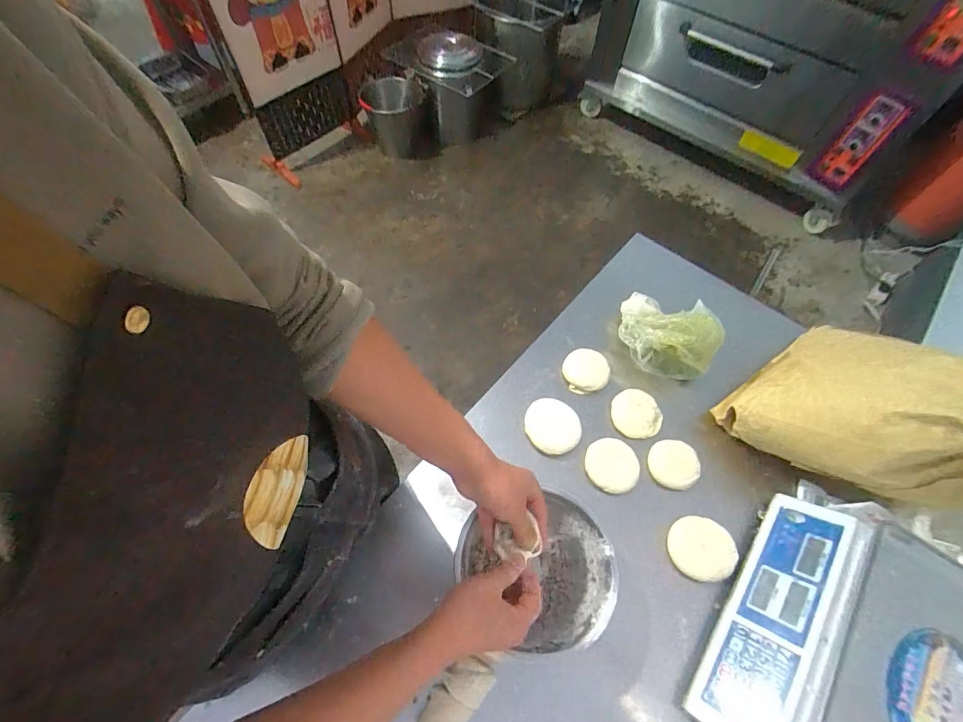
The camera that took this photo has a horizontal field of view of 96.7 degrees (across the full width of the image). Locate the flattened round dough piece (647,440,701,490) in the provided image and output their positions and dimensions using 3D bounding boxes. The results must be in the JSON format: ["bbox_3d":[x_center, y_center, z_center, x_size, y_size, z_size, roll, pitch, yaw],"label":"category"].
[{"bbox_3d":[0.306,0.165,0.683,0.069,0.029,0.076,-26,65,-15],"label":"flattened round dough piece"}]

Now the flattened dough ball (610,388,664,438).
[{"bbox_3d":[0.264,0.090,0.731,0.080,0.016,0.080,1,61,-1],"label":"flattened dough ball"}]

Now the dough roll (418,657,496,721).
[{"bbox_3d":[-0.031,0.422,0.536,0.054,0.042,0.098,34,65,16],"label":"dough roll"}]

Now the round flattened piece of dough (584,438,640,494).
[{"bbox_3d":[0.208,0.166,0.683,0.078,0.023,0.082,1,61,-1],"label":"round flattened piece of dough"}]

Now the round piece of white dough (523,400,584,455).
[{"bbox_3d":[0.119,0.108,0.719,0.086,0.014,0.095,-31,66,-17],"label":"round piece of white dough"}]

